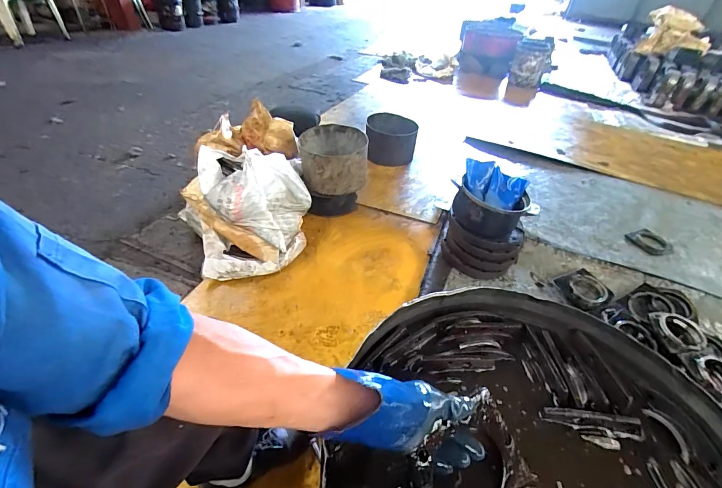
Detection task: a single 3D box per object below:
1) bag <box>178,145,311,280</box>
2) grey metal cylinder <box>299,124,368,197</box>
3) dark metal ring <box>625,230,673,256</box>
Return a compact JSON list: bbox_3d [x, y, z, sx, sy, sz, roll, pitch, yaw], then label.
[{"bbox_3d":[-0.412,-0.125,1.302,0.447,0.291,0.439,-5,43,-11],"label":"bag"},{"bbox_3d":[-0.115,-0.360,1.530,0.282,0.192,0.270,-4,41,-11],"label":"grey metal cylinder"},{"bbox_3d":[1.260,-0.014,1.543,0.093,0.053,0.175,-24,50,-29],"label":"dark metal ring"}]

